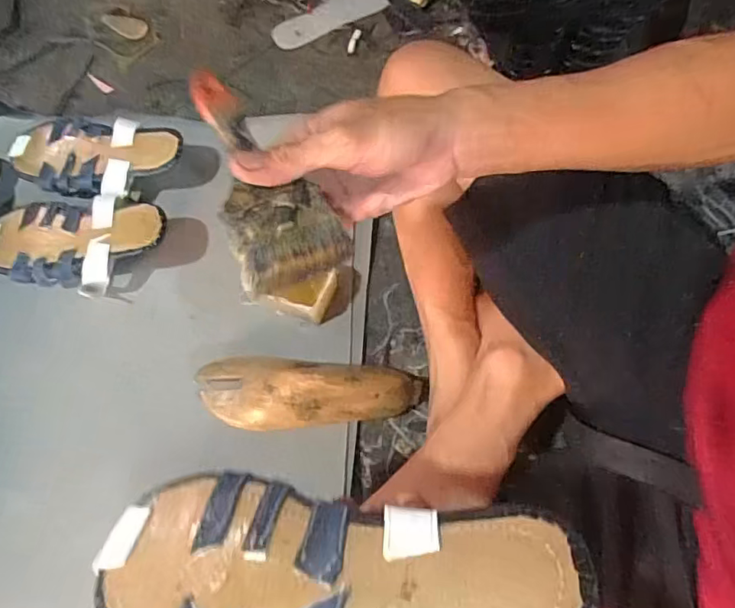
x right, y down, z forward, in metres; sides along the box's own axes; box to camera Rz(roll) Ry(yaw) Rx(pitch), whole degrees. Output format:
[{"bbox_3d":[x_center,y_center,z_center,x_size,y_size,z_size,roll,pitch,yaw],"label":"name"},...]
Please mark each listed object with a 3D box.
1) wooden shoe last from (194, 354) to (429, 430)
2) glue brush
[{"bbox_3d":[-0.059,0.091,0.578,0.251,0.083,0.081,0,69,0],"label":"wooden shoe last"},{"bbox_3d":[-0.063,-0.071,0.315,0.064,0.017,0.187,-25,69,-9],"label":"glue brush"}]

